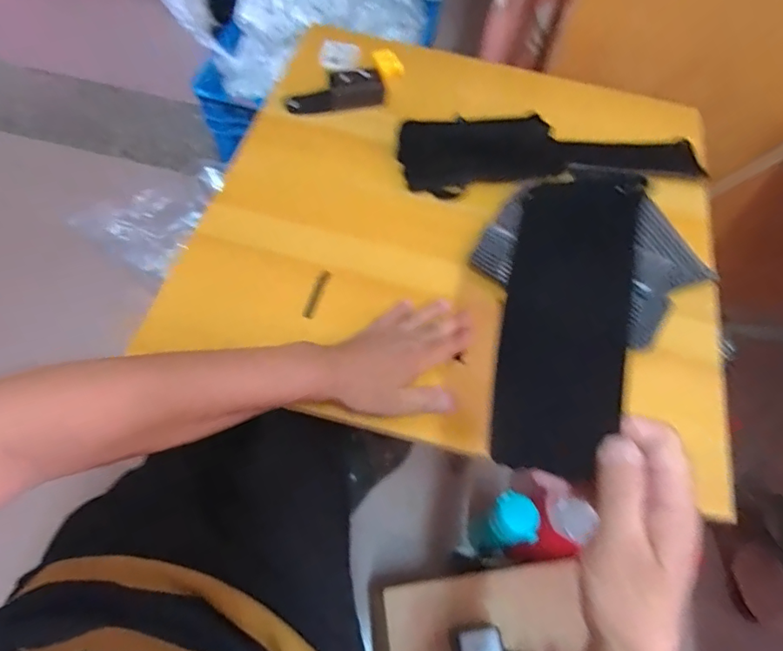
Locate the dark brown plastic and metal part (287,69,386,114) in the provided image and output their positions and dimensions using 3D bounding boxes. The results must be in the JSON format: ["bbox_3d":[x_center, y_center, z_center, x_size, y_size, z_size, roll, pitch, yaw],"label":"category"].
[{"bbox_3d":[-0.075,-0.312,0.684,0.127,0.032,0.045,-9,63,-9],"label":"dark brown plastic and metal part"}]

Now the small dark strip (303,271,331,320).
[{"bbox_3d":[-0.081,-0.034,0.554,0.011,0.005,0.059,17,62,5],"label":"small dark strip"}]

